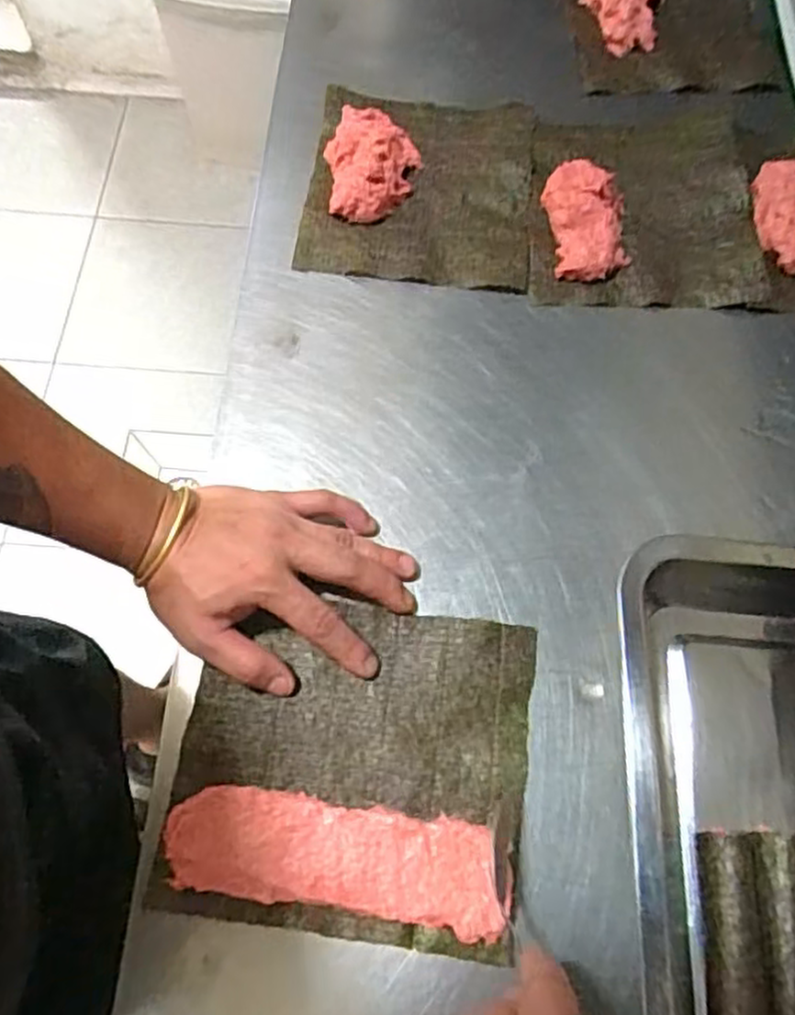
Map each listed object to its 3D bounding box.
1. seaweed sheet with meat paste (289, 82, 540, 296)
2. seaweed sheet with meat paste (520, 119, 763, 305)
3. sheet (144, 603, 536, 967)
[{"bbox_3d":[0.021,-0.277,0.601,0.184,0.033,0.203,6,67,1],"label":"seaweed sheet with meat paste"},{"bbox_3d":[0.203,-0.257,0.599,0.180,0.030,0.205,4,67,0],"label":"seaweed sheet with meat paste"},{"bbox_3d":[-0.025,0.148,0.422,0.198,0.015,0.181,8,67,2],"label":"sheet"}]

